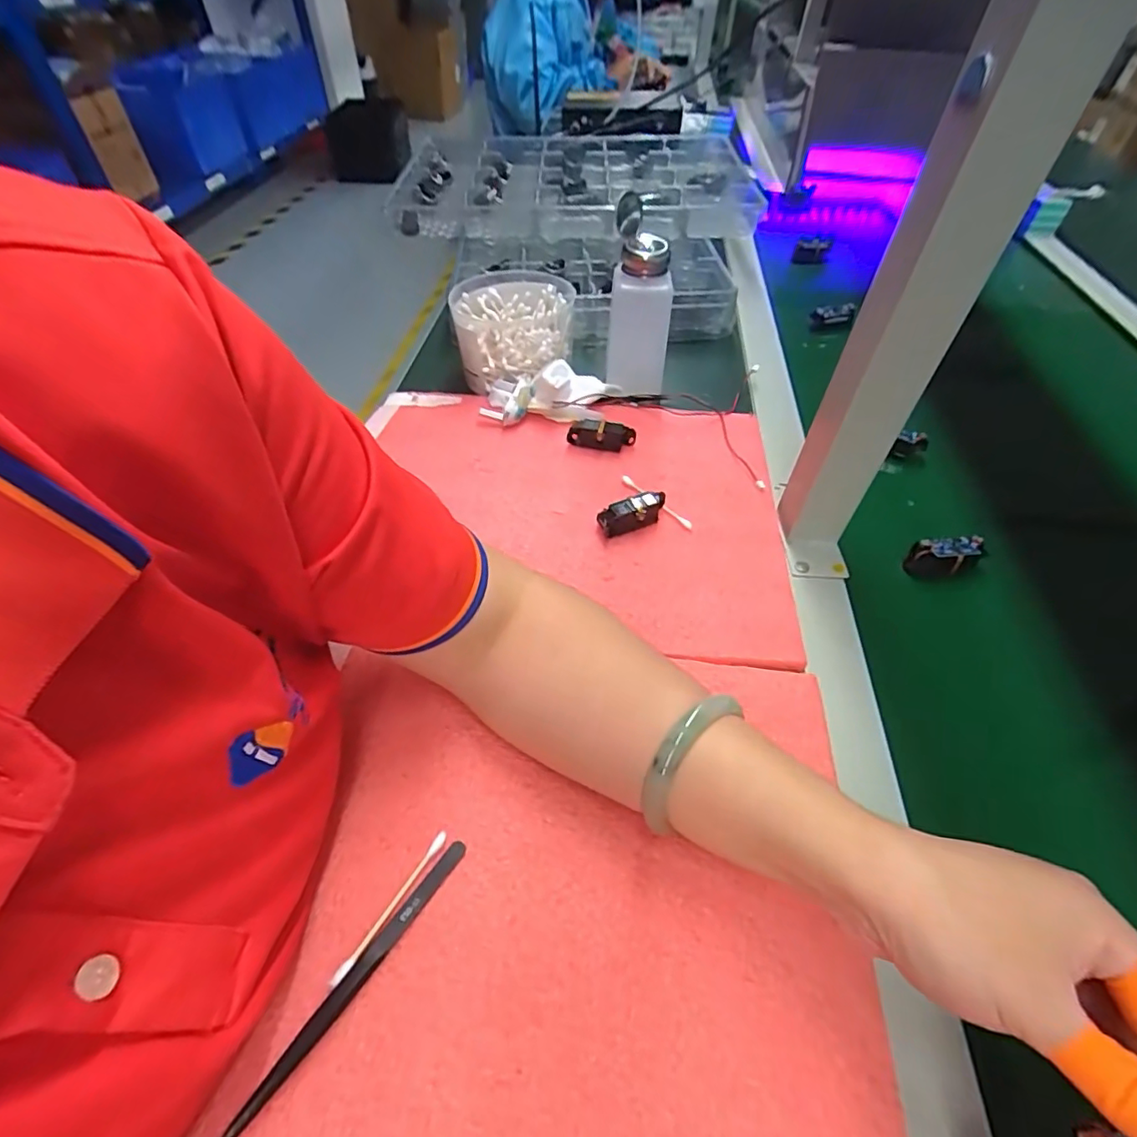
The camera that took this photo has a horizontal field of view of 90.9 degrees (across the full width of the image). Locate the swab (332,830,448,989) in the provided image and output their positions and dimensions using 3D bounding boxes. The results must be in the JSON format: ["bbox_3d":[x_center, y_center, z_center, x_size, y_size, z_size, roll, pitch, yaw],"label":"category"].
[{"bbox_3d":[-0.082,0.156,0.261,0.005,0.004,0.072,26,54,20],"label":"swab"}]

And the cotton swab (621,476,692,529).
[{"bbox_3d":[0.069,-0.053,0.440,0.008,0.004,0.074,-32,57,-25],"label":"cotton swab"}]

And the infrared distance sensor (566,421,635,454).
[{"bbox_3d":[0.028,-0.113,0.479,0.056,0.024,0.018,10,50,8],"label":"infrared distance sensor"}]

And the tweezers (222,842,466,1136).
[{"bbox_3d":[-0.093,0.177,0.240,0.009,0.010,0.134,30,55,22],"label":"tweezers"}]

